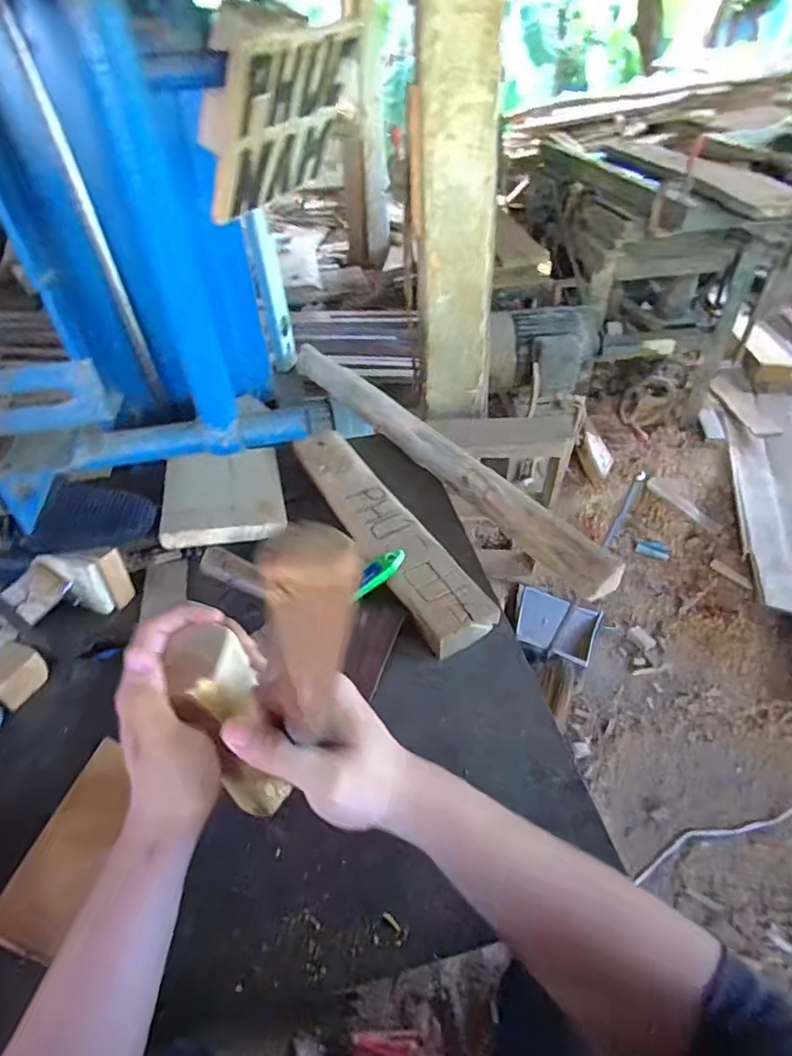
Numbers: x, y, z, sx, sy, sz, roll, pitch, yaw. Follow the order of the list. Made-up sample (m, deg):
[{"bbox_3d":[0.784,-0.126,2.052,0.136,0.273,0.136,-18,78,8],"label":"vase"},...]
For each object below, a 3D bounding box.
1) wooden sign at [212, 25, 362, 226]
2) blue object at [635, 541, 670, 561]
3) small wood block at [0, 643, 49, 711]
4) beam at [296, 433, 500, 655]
[{"bbox_3d":[-0.103,-0.375,0.497,0.009,0.143,0.170,37,55,-1],"label":"wooden sign"},{"bbox_3d":[0.821,0.067,1.690,0.098,0.047,0.039,20,48,23],"label":"blue object"},{"bbox_3d":[-0.367,0.140,0.510,0.040,0.033,0.049,19,47,22],"label":"small wood block"},{"bbox_3d":[-0.025,-0.008,0.642,0.078,0.027,0.378,-23,47,-20],"label":"beam"}]

